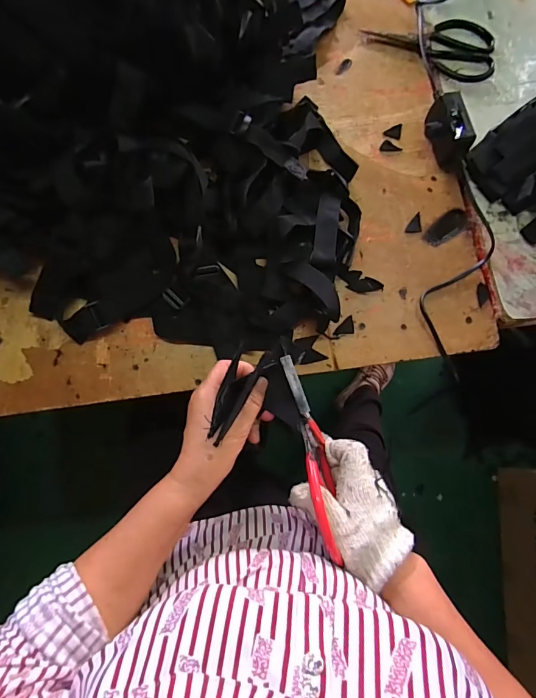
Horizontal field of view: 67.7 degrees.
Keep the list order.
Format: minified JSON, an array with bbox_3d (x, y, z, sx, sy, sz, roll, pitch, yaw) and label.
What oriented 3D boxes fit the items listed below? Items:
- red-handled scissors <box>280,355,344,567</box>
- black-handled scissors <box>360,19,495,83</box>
[{"bbox_3d":[0.044,0.097,0.377,0.030,0.066,0.180,-11,80,-6],"label":"red-handled scissors"},{"bbox_3d":[0.221,-0.418,0.535,0.173,0.014,0.082,20,80,-1],"label":"black-handled scissors"}]

